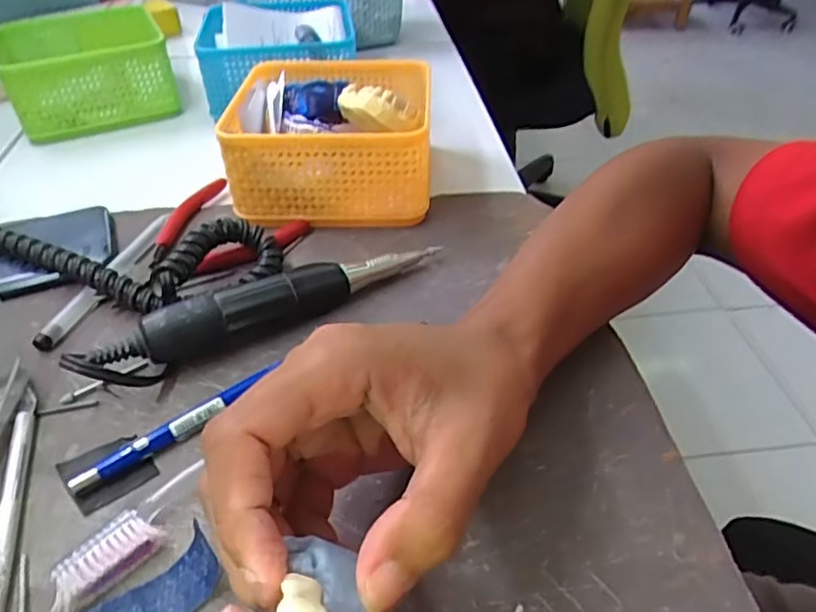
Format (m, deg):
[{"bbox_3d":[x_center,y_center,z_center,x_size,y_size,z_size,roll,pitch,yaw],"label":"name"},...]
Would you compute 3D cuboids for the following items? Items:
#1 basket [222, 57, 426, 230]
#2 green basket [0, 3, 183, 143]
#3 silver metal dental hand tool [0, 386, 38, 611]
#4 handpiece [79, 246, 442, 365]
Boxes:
[{"bbox_3d":[-0.049,-0.121,0.435,0.132,0.057,0.135,0,41,2],"label":"basket"},{"bbox_3d":[-0.278,-0.207,0.546,0.129,0.065,0.126,-19,43,-19],"label":"green basket"},{"bbox_3d":[-0.160,0.079,0.251,0.009,0.010,0.130,-14,42,-14],"label":"silver metal dental hand tool"},{"bbox_3d":[-0.065,-0.003,0.328,0.185,0.031,0.023,-24,45,-24],"label":"handpiece"}]

